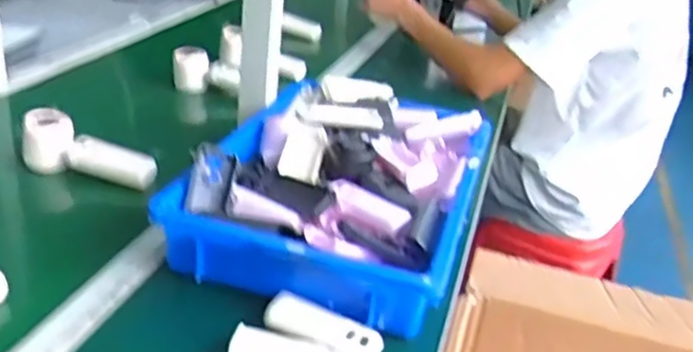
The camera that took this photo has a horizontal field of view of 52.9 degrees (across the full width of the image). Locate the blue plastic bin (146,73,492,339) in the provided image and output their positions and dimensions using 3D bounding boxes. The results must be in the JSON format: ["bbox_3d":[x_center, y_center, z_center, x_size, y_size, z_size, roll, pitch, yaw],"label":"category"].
[{"bbox_3d":[-0.002,0.006,0.827,0.296,0.092,0.420,13,26,12],"label":"blue plastic bin"}]

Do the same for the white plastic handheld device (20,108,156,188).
[{"bbox_3d":[-0.315,-0.034,0.862,0.165,0.069,0.040,12,26,10],"label":"white plastic handheld device"}]

